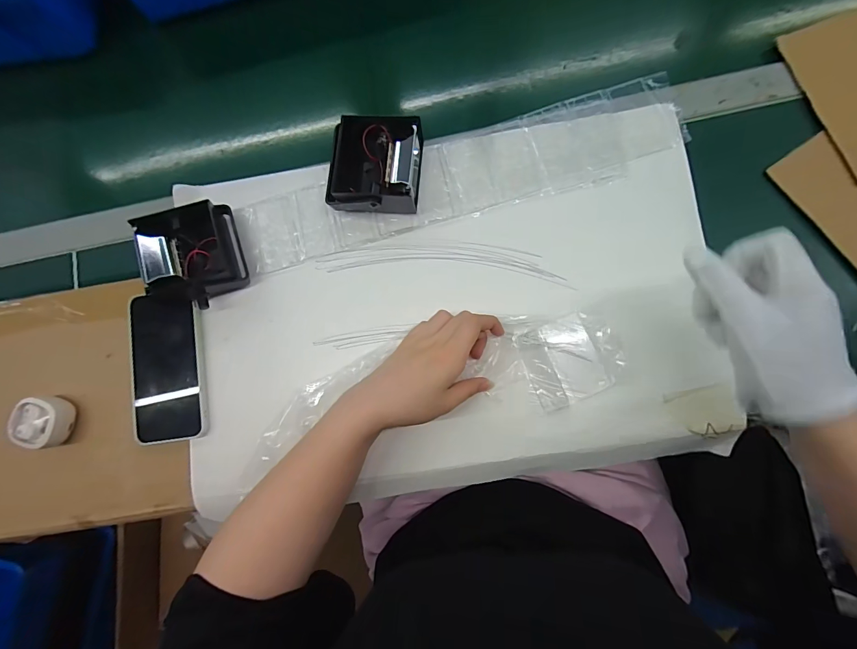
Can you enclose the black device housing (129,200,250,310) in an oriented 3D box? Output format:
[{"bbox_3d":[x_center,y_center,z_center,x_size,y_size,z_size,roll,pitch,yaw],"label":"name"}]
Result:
[{"bbox_3d":[-0.236,-0.070,0.389,0.079,0.049,0.093,-22,81,1],"label":"black device housing"}]

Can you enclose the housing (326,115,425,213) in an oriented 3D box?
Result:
[{"bbox_3d":[-0.053,-0.163,0.391,0.086,0.045,0.099,5,83,5],"label":"housing"}]

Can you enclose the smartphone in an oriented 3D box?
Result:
[{"bbox_3d":[-0.269,0.045,0.391,0.081,0.012,0.144,-4,84,3],"label":"smartphone"}]

